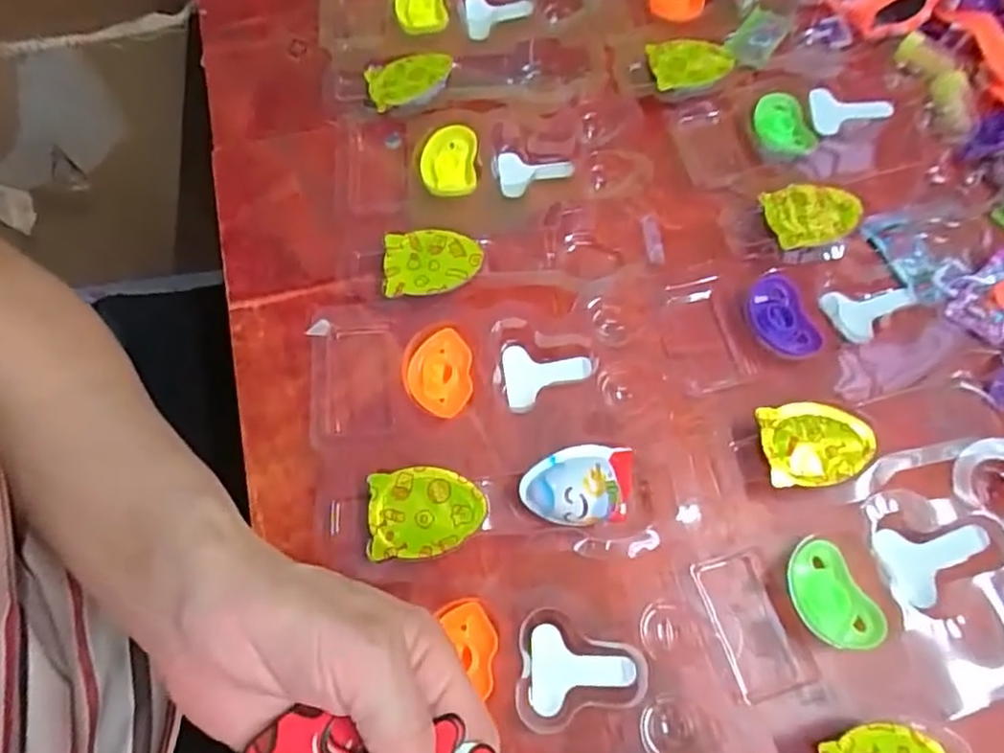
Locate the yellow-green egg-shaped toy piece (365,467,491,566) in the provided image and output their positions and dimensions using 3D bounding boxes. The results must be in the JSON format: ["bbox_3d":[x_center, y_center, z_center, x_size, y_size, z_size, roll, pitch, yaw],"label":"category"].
[{"bbox_3d":[-0.034,0.063,0.302,0.052,0.016,0.038,-4,66,-1],"label":"yellow-green egg-shaped toy piece"}]

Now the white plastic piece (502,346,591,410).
[{"bbox_3d":[0.023,-0.003,0.337,0.042,0.008,0.032,-6,67,-3],"label":"white plastic piece"}]

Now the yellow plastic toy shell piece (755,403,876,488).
[{"bbox_3d":[0.148,0.032,0.311,0.049,0.007,0.039,-3,66,-1],"label":"yellow plastic toy shell piece"}]

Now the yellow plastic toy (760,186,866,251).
[{"bbox_3d":[0.169,-0.090,0.361,0.052,0.008,0.039,-13,67,-5],"label":"yellow plastic toy"}]

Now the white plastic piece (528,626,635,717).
[{"bbox_3d":[0.034,0.127,0.284,0.044,0.006,0.034,3,66,1],"label":"white plastic piece"}]

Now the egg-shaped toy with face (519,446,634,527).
[{"bbox_3d":[0.035,0.052,0.303,0.050,0.026,0.033,-6,67,-2],"label":"egg-shaped toy with face"}]

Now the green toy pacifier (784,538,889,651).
[{"bbox_3d":[0.145,0.098,0.294,0.032,0.010,0.048,-26,69,-11],"label":"green toy pacifier"}]

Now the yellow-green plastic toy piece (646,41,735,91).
[{"bbox_3d":[0.116,-0.191,0.406,0.051,0.011,0.034,-8,67,-3],"label":"yellow-green plastic toy piece"}]

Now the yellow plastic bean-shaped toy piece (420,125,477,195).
[{"bbox_3d":[-0.031,-0.122,0.380,0.032,0.013,0.044,0,66,0],"label":"yellow plastic bean-shaped toy piece"}]

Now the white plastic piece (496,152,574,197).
[{"bbox_3d":[0.020,-0.121,0.386,0.043,0.007,0.035,-4,66,-1],"label":"white plastic piece"}]

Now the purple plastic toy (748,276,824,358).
[{"bbox_3d":[0.146,-0.030,0.345,0.029,0.004,0.045,-17,67,-7],"label":"purple plastic toy"}]

